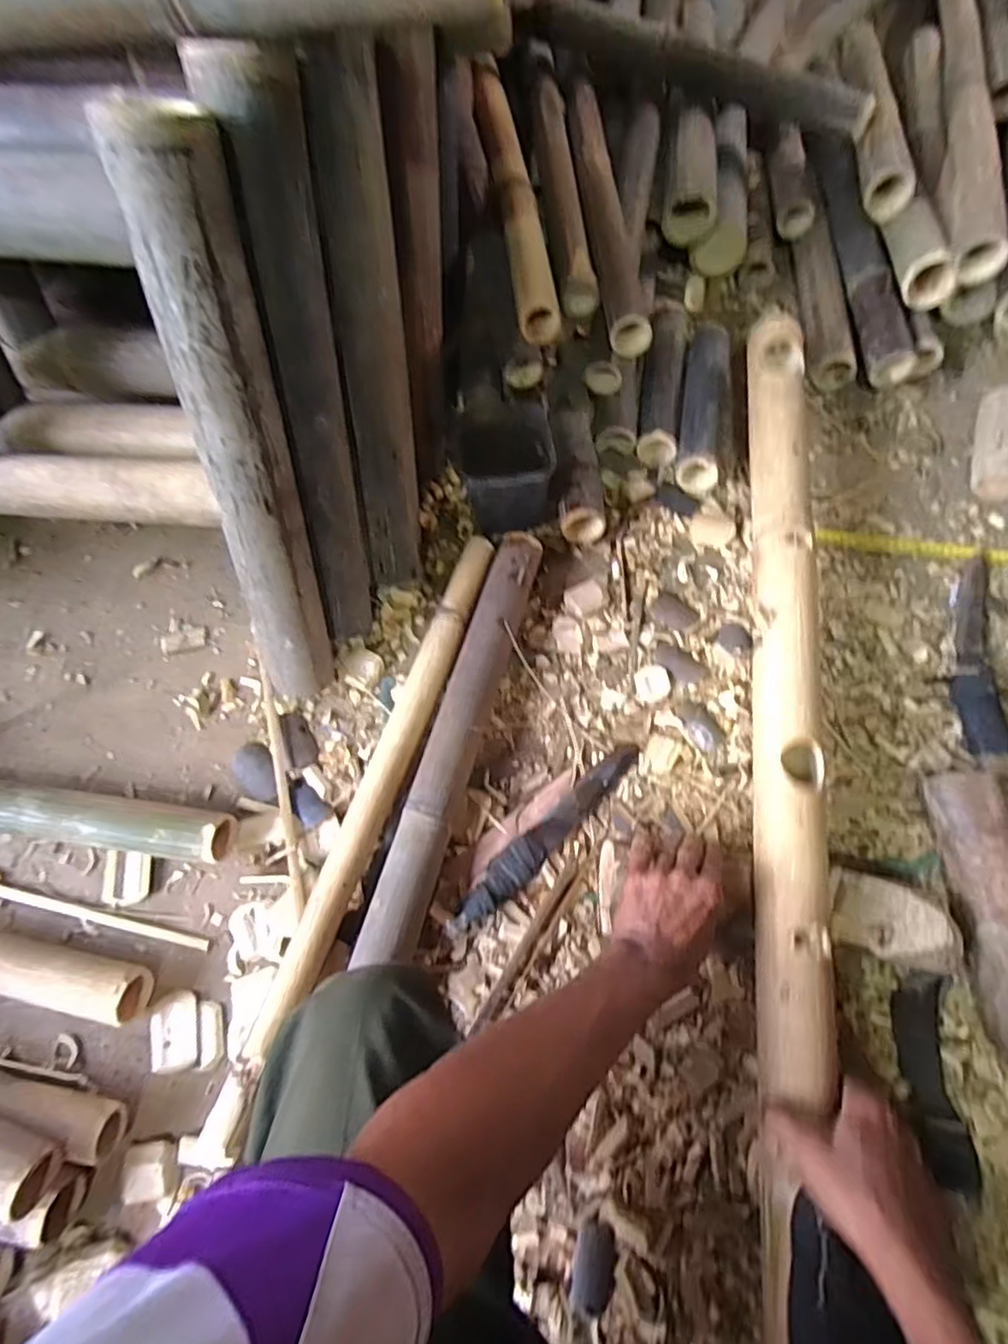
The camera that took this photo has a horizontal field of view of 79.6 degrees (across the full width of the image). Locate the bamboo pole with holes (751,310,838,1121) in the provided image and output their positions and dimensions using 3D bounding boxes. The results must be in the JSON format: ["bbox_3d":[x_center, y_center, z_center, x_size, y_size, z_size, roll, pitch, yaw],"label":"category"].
[{"bbox_3d":[0.293,-0.041,0.631,0.059,0.046,0.818,6,72,4],"label":"bamboo pole with holes"}]

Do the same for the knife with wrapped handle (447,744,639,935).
[{"bbox_3d":[0.050,0.171,0.648,0.274,0.029,0.040,-42,73,-14],"label":"knife with wrapped handle"}]

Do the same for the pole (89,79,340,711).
[{"bbox_3d":[-0.229,-0.170,0.550,0.071,0.502,0.064,4,40,4],"label":"pole"}]

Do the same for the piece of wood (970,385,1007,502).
[{"bbox_3d":[0.664,-0.308,0.808,0.056,0.071,0.169,15,69,7],"label":"piece of wood"}]

